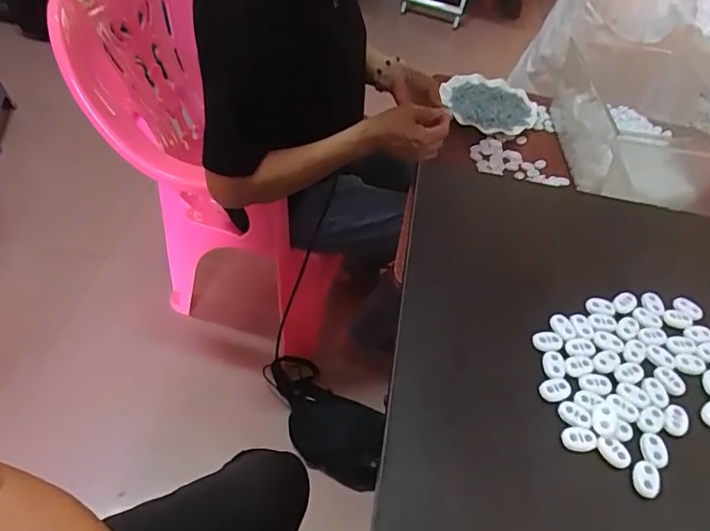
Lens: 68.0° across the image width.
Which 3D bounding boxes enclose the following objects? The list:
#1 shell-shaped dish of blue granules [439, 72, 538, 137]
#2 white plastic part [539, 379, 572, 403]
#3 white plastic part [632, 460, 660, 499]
[{"bbox_3d":[0.255,-0.301,0.972,0.167,0.024,0.172,-3,49,-10],"label":"shell-shaped dish of blue granules"},{"bbox_3d":[0.139,0.086,0.364,0.022,0.006,0.016,-9,51,-15],"label":"white plastic part"},{"bbox_3d":[0.184,0.135,0.332,0.017,0.005,0.022,22,50,12],"label":"white plastic part"}]

